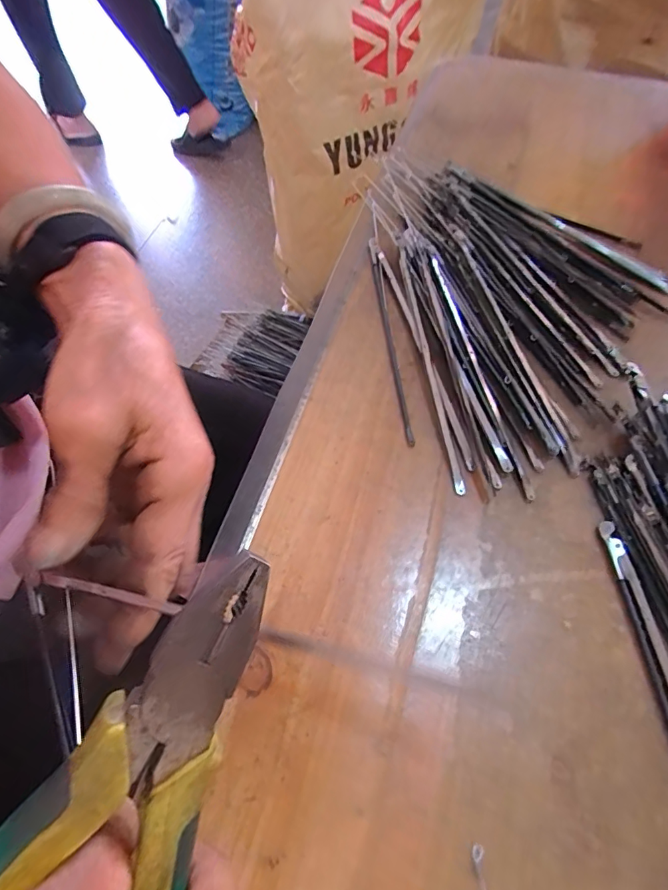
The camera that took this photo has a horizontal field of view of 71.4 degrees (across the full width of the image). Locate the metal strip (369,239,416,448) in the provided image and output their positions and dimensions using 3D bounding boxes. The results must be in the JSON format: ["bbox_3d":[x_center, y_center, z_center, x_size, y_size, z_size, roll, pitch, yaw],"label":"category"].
[{"bbox_3d":[0.034,-0.073,0.293,0.007,0.006,0.165,-5,59,-4],"label":"metal strip"}]

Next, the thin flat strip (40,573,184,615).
[{"bbox_3d":[-0.085,0.056,0.177,0.062,0.004,0.004,8,59,14],"label":"thin flat strip"}]

